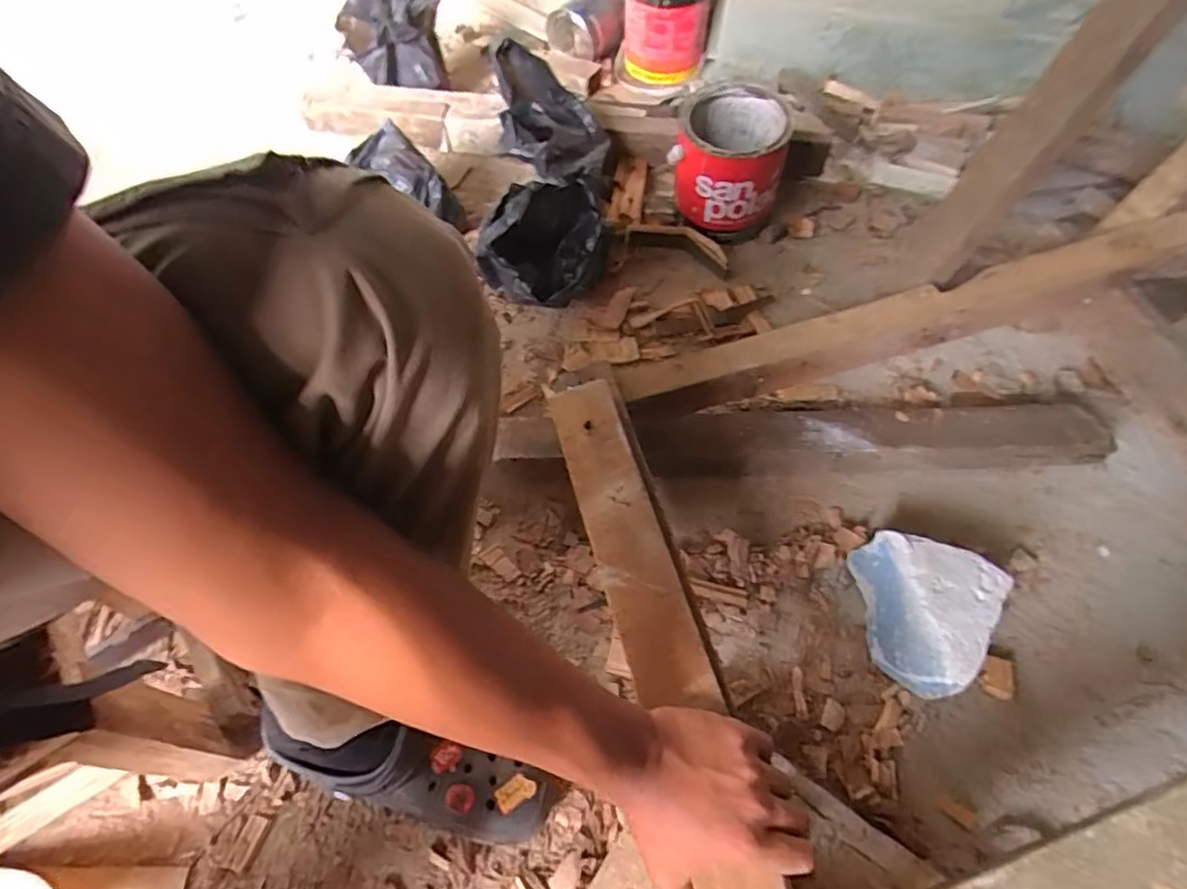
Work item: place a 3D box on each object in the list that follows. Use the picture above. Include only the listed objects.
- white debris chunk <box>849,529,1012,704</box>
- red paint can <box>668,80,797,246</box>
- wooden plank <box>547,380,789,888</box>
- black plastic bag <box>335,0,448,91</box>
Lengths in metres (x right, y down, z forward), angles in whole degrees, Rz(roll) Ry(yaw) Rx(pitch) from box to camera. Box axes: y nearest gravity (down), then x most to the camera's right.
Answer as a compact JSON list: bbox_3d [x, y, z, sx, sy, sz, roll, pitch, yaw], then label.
[{"bbox_3d":[0.305,0.158,0.597,0.125,0.075,0.123,33,62,18],"label":"white debris chunk"},{"bbox_3d":[0.195,-0.409,0.898,0.158,0.146,0.160,14,58,8],"label":"red paint can"},{"bbox_3d":[0.056,0.153,0.458,0.064,0.029,0.483,-12,60,-9],"label":"wooden plank"},{"bbox_3d":[-0.330,-0.666,1.004,0.142,0.160,0.096,11,58,5],"label":"black plastic bag"}]

